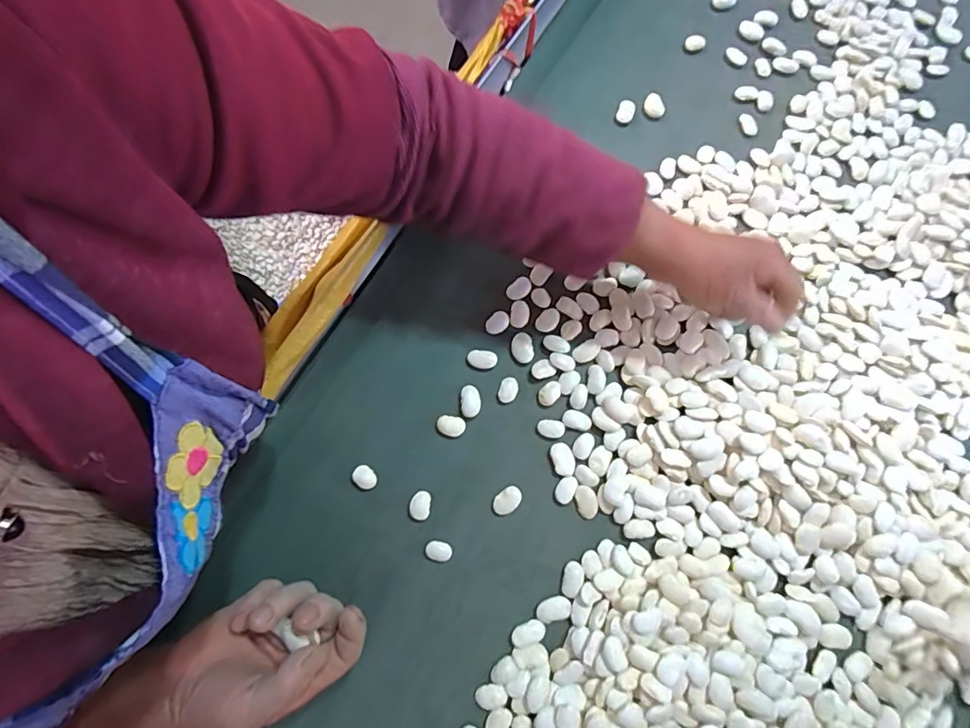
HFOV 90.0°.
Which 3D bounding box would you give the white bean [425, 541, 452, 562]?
[{"bbox_3d":[-0.037,0.149,0.385,0.021,0.004,0.015,10,77,1],"label":"white bean"}]

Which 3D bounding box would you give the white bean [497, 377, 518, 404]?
[{"bbox_3d":[0.020,0.022,0.413,0.016,0.004,0.022,23,78,4],"label":"white bean"}]

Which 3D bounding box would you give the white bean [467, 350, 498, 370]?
[{"bbox_3d":[-0.003,-0.004,0.417,0.025,0.004,0.016,4,77,0],"label":"white bean"}]

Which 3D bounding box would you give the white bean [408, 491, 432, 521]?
[{"bbox_3d":[-0.053,0.114,0.391,0.017,0.004,0.022,5,77,0],"label":"white bean"}]

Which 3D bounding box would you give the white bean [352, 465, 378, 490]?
[{"bbox_3d":[-0.098,0.092,0.392,0.015,0.004,0.021,-41,81,-9],"label":"white bean"}]

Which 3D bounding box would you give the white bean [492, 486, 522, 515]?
[{"bbox_3d":[0.018,0.112,0.395,0.026,0.004,0.017,-38,81,-9],"label":"white bean"}]

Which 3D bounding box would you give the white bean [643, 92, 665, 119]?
[{"bbox_3d":[0.167,-0.255,0.479,0.017,0.007,0.023,-33,80,-8],"label":"white bean"}]

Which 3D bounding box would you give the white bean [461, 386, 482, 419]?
[{"bbox_3d":[-0.012,0.031,0.408,0.017,0.004,0.026,-2,77,-1],"label":"white bean"}]

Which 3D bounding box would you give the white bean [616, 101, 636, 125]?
[{"bbox_3d":[0.138,-0.247,0.476,0.017,0.007,0.021,22,78,4],"label":"white bean"}]

